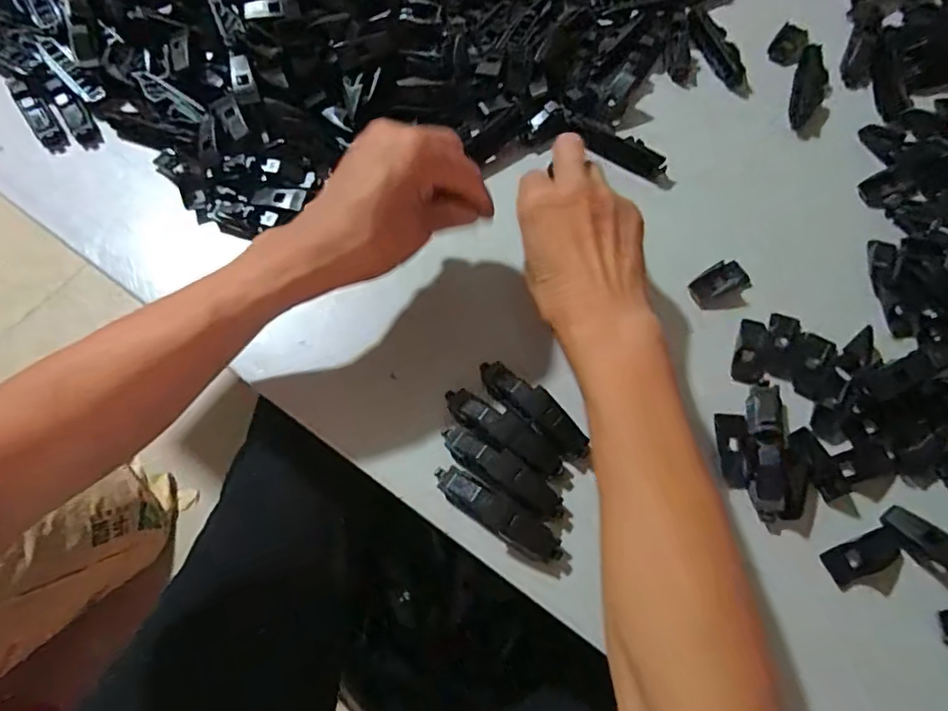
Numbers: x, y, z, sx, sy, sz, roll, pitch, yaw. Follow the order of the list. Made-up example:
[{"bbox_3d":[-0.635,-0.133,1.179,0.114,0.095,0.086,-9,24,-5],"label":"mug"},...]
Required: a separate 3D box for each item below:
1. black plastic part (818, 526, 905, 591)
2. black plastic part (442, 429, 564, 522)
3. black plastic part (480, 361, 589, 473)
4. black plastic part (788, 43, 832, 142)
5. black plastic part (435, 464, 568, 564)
[{"bbox_3d":[0.213,0.110,0.321,0.039,0.007,0.019,-24,70,-9],"label":"black plastic part"},{"bbox_3d":[0.016,0.068,0.336,0.080,0.020,0.020,34,72,13],"label":"black plastic part"},{"bbox_3d":[0.037,0.033,0.350,0.085,0.017,0.019,42,74,15],"label":"black plastic part"},{"bbox_3d":[0.259,-0.202,0.448,0.029,0.011,0.082,17,69,7],"label":"black plastic part"},{"bbox_3d":[0.013,0.090,0.331,0.081,0.016,0.018,31,72,12],"label":"black plastic part"}]

